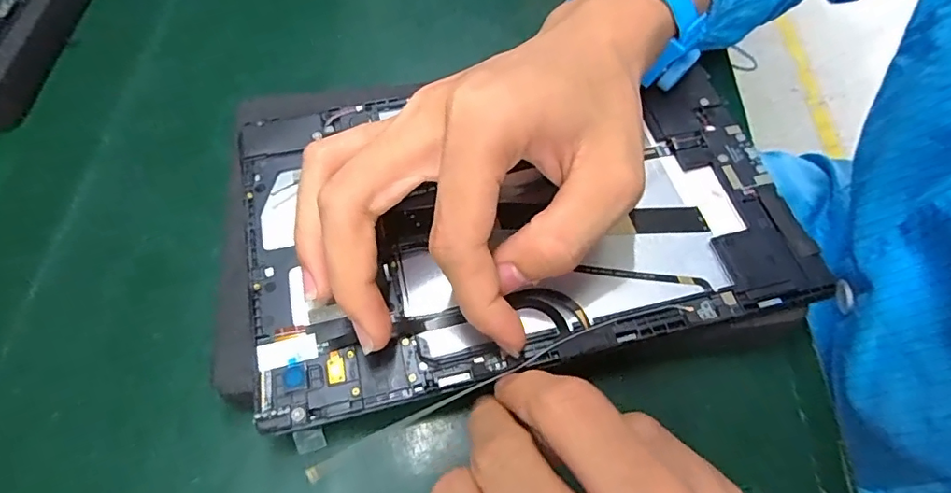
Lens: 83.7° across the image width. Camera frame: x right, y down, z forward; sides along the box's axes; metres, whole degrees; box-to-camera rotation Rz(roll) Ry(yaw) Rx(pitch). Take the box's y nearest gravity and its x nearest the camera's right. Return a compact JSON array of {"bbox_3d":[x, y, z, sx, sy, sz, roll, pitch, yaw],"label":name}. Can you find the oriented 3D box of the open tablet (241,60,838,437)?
[{"bbox_3d":[0.020,-0.019,0.241,0.238,0.016,0.148,-11,59,-11],"label":"open tablet"}]

